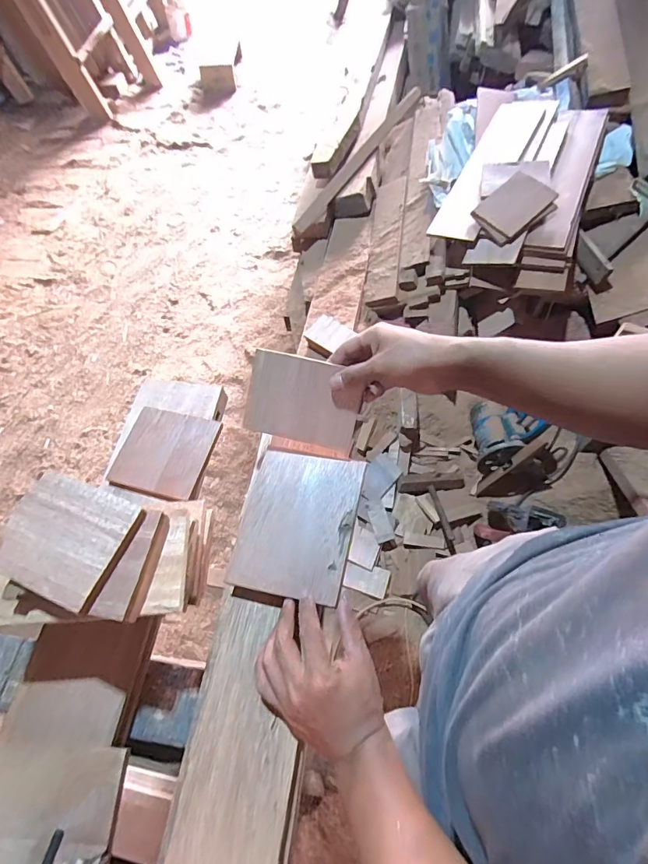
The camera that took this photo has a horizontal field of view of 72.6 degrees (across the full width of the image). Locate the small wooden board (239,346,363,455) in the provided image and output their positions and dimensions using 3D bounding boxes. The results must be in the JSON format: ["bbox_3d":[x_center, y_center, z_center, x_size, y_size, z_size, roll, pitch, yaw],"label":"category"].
[{"bbox_3d":[-0.025,-0.038,0.545,0.136,0.104,0.006,12,17,-2],"label":"small wooden board"}]

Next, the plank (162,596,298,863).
[{"bbox_3d":[-0.081,0.308,0.458,0.109,0.027,0.239,6,64,8],"label":"plank"}]

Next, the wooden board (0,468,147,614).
[{"bbox_3d":[-0.263,0.104,0.444,0.124,0.015,0.109,21,63,8],"label":"wooden board"}]

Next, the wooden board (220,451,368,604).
[{"bbox_3d":[-0.029,0.104,0.525,0.127,0.016,0.171,13,62,4],"label":"wooden board"}]

